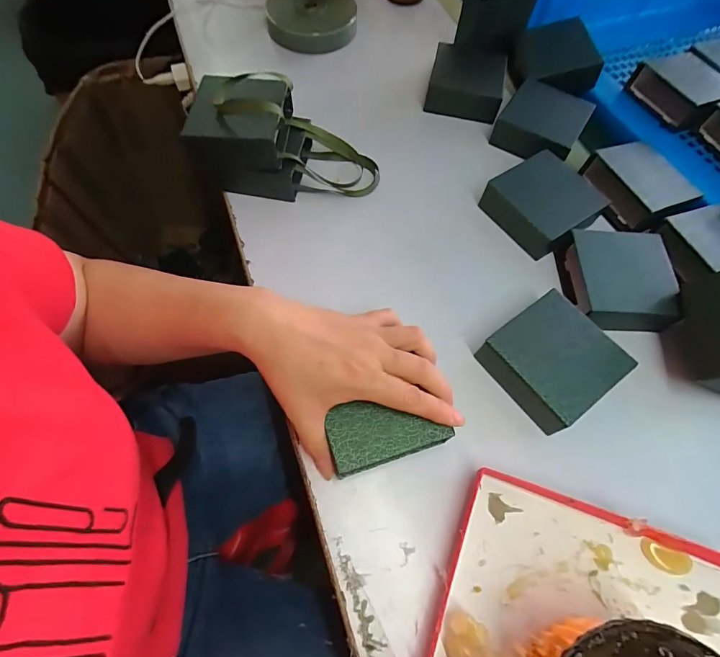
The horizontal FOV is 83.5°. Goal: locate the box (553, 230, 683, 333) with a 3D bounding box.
[{"bbox_3d":[0.246,-0.044,0.393,0.087,0.047,0.093,-2,66,1],"label":"box"}]

